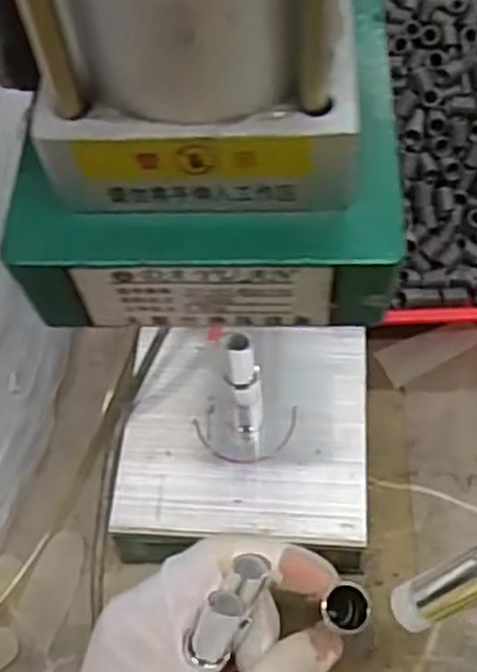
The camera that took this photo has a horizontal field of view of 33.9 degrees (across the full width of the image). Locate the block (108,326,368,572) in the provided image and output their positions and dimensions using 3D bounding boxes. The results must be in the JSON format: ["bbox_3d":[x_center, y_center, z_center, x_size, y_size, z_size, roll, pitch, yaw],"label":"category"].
[{"bbox_3d":[0.004,0.037,0.365,0.118,0.087,0.117,2,61,5],"label":"block"}]

